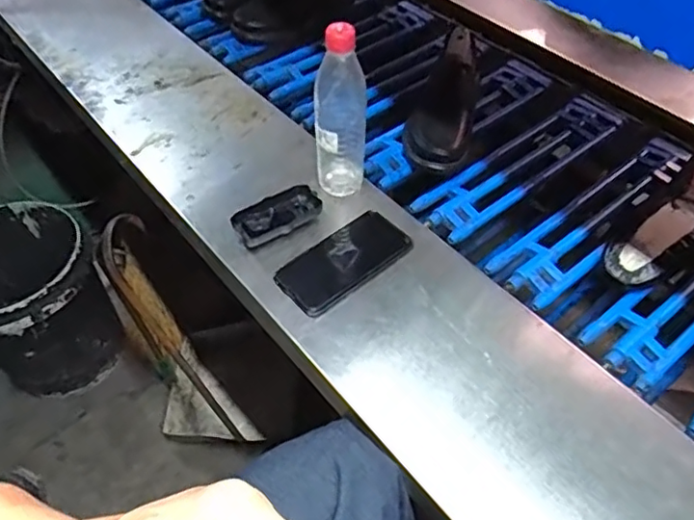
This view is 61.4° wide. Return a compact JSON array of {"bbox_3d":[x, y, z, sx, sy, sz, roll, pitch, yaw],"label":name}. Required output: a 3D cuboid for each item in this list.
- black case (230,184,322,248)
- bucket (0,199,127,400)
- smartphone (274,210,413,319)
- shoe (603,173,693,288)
[{"bbox_3d":[-0.087,-0.055,0.737,0.109,0.026,0.056,-32,57,-22],"label":"black case"},{"bbox_3d":[-0.694,0.102,1.310,0.293,0.353,0.306,-32,57,-22],"label":"bucket"},{"bbox_3d":[-0.002,-0.003,0.698,0.170,0.017,0.086,-36,59,-24],"label":"smartphone"},{"bbox_3d":[0.422,-0.054,0.743,0.258,0.086,0.076,-36,59,-24],"label":"shoe"}]

